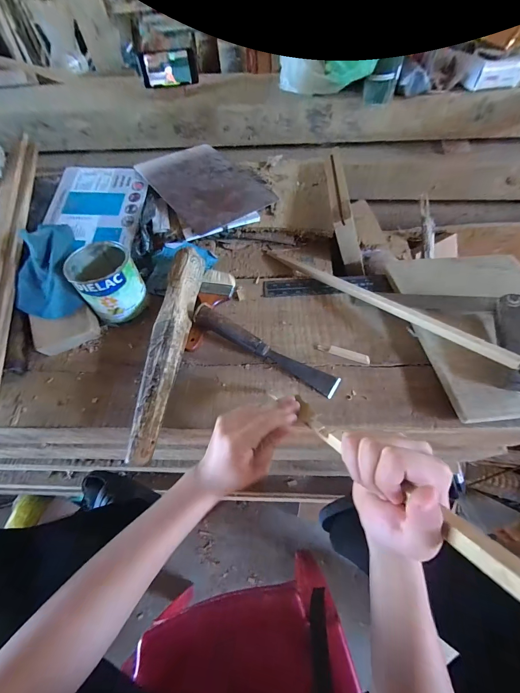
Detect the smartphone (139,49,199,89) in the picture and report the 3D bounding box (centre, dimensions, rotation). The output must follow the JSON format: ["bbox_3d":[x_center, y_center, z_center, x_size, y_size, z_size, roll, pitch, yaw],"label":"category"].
[{"bbox_3d":[-0.258,-0.793,0.822,0.156,0.072,0.018,-4,42,1],"label":"smartphone"}]

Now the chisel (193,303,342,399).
[{"bbox_3d":[0.002,0.001,0.455,0.255,0.047,0.032,24,62,19],"label":"chisel"}]

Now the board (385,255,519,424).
[{"bbox_3d":[0.371,-0.041,0.457,0.231,0.024,0.302,-6,57,0],"label":"board"}]

